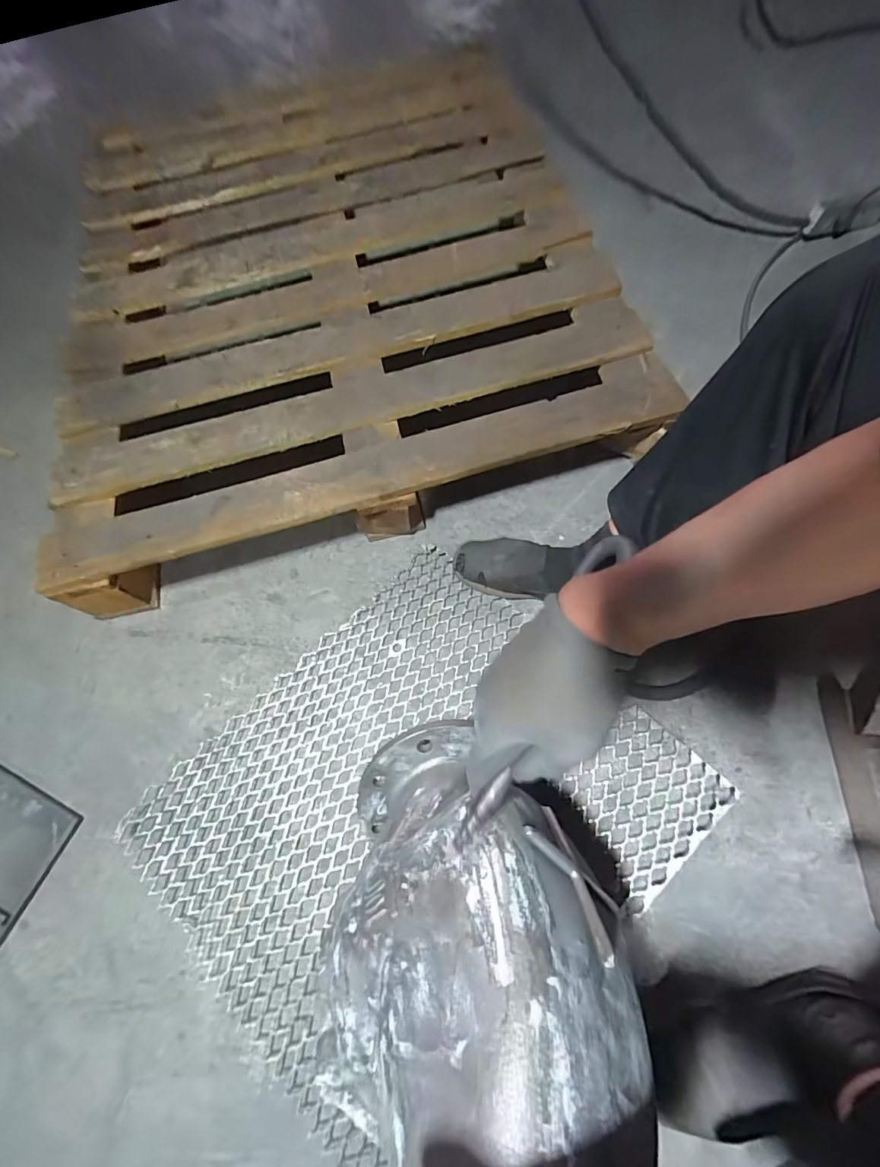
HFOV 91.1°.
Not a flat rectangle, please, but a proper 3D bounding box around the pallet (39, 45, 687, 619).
[{"bbox_3d":[-0.217,-0.694,0.914,1.006,0.117,1.337,-13,69,-3],"label":"pallet"}]

